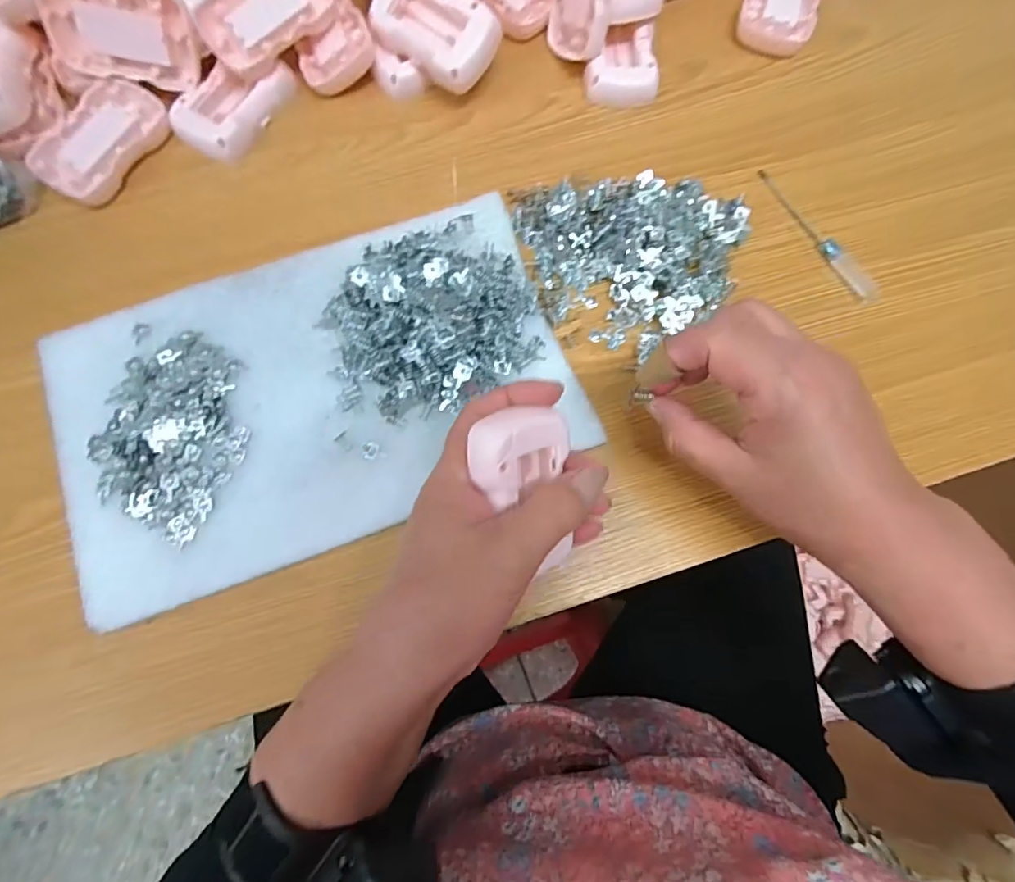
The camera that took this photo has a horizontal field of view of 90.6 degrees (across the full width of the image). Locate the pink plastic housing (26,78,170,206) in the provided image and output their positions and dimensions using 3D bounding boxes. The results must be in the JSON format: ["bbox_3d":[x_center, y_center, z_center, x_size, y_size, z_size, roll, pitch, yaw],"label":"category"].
[{"bbox_3d":[-0.278,-0.206,0.344,0.054,0.014,0.090,32,79,5],"label":"pink plastic housing"}]

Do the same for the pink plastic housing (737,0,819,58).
[{"bbox_3d":[0.213,-0.342,0.389,0.054,0.013,0.085,20,78,3],"label":"pink plastic housing"}]

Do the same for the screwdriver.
[{"bbox_3d":[0.214,-0.144,0.346,0.013,0.006,0.117,-34,81,-8],"label":"screwdriver"}]

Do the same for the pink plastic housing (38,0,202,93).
[{"bbox_3d":[-0.251,-0.267,0.328,0.090,0.053,0.015,5,43,-4],"label":"pink plastic housing"}]

